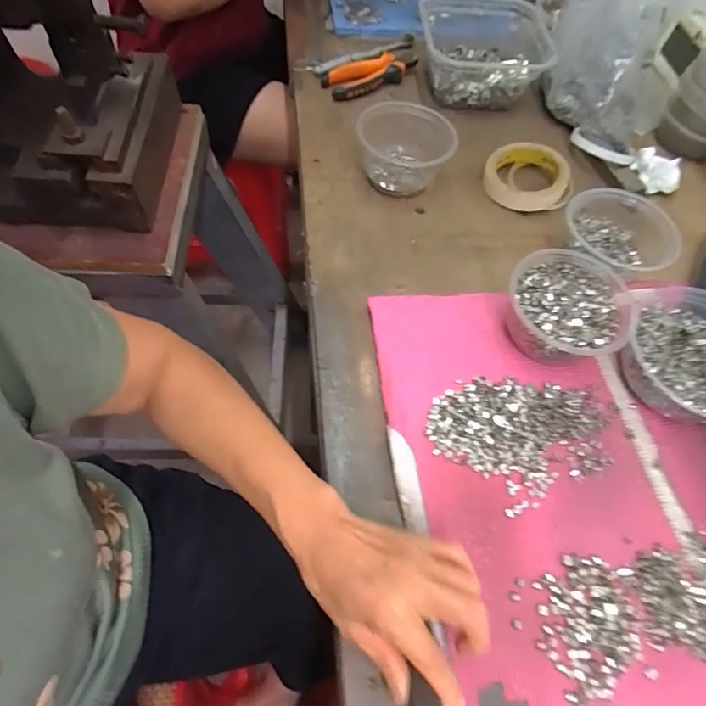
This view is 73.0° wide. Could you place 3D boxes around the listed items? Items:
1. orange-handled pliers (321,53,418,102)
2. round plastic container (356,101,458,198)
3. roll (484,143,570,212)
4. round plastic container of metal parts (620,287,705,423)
[{"bbox_3d":[0.028,-0.400,0.685,0.135,0.021,0.055,-24,66,-17],"label":"orange-handled pliers"},{"bbox_3d":[0.063,-0.243,0.579,0.109,0.067,0.109,1,61,-2],"label":"round plastic container"},{"bbox_3d":[0.218,-0.225,0.599,0.098,0.032,0.098,1,61,-2],"label":"roll"},{"bbox_3d":[0.321,0.006,0.451,0.134,0.055,0.140,-33,67,-19],"label":"round plastic container of metal parts"}]

